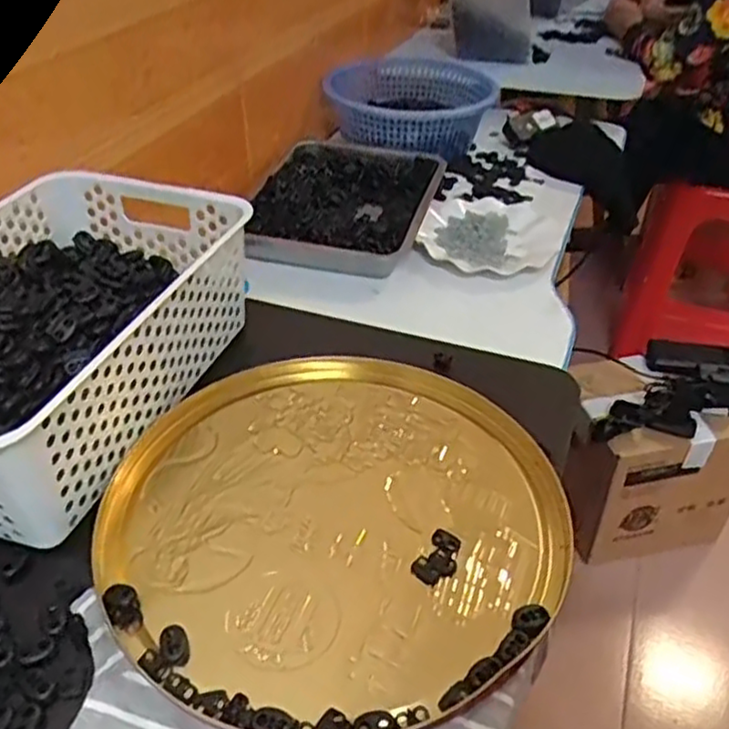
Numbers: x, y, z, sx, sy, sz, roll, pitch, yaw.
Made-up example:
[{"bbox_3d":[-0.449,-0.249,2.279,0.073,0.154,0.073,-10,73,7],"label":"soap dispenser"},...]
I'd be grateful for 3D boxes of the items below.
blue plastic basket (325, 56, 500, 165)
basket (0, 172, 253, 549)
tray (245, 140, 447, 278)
[{"bbox_3d":[0.067,-0.421,1.140,0.232,0.085,0.233,19,43,23],"label":"blue plastic basket"},{"bbox_3d":[-0.233,-0.022,0.532,0.201,0.108,0.297,14,41,17],"label":"basket"},{"bbox_3d":[-0.029,-0.223,0.992,0.228,0.046,0.322,9,40,11],"label":"tray"}]

